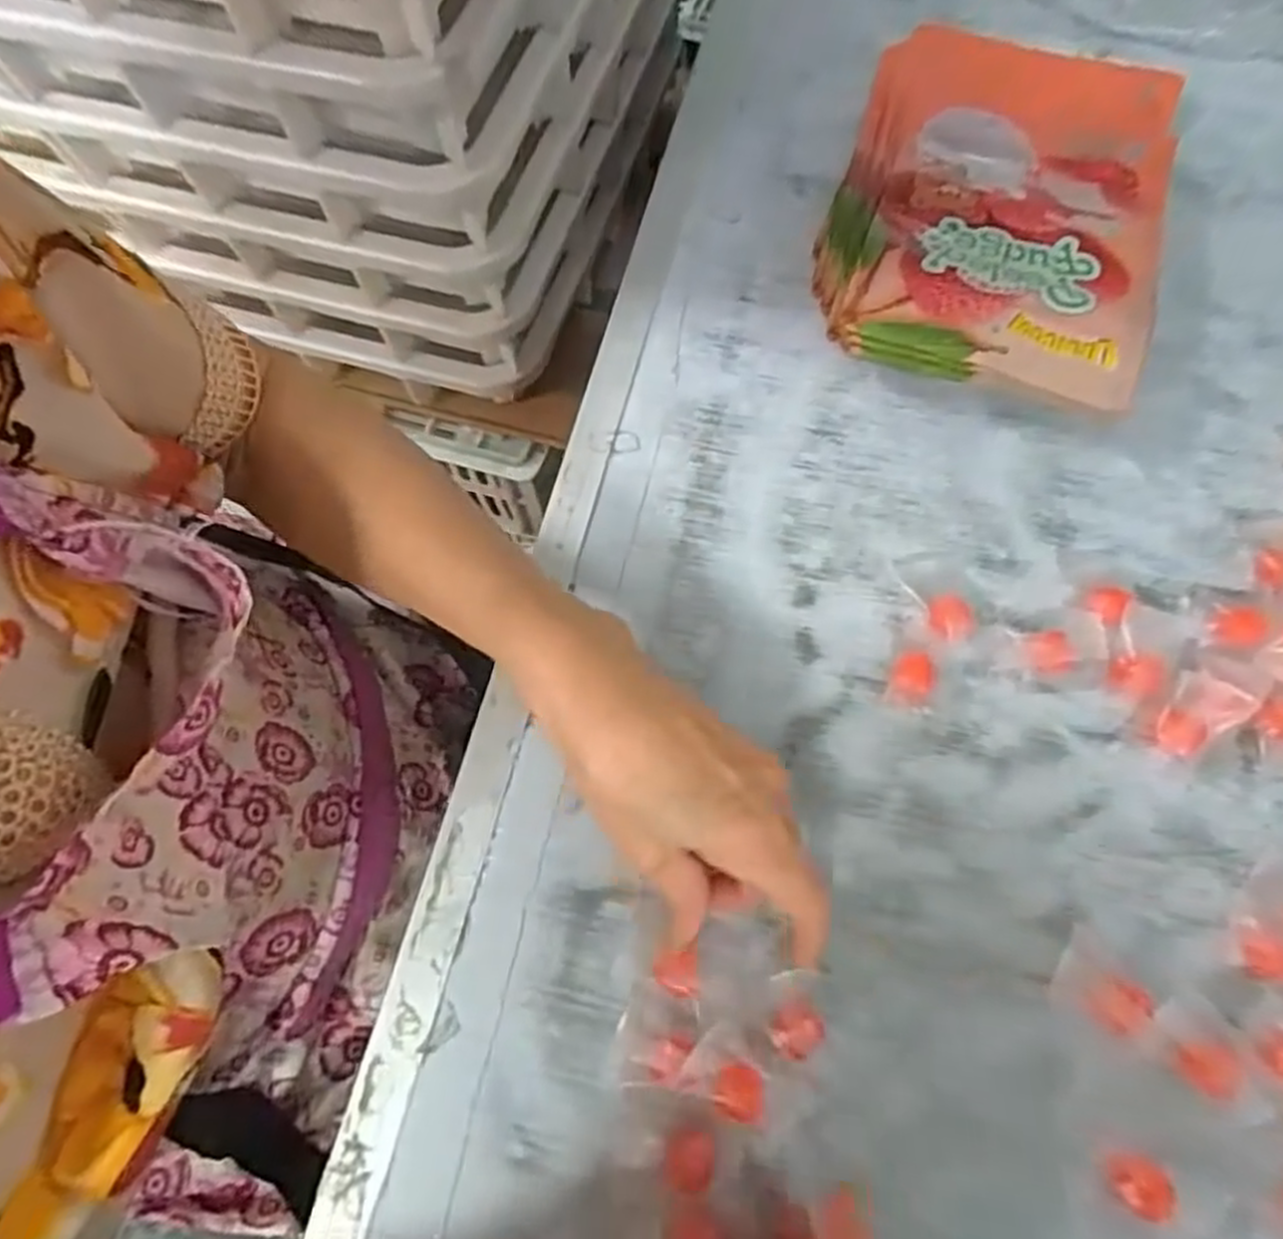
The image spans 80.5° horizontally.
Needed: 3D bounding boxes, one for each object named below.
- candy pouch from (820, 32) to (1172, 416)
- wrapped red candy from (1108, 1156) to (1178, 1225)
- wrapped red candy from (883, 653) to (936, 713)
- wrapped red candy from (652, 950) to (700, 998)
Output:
[{"bbox_3d":[0.220,-0.266,0.469,0.185,0.045,0.307,17,69,10],"label":"candy pouch"},{"bbox_3d":[0.192,0.217,0.291,0.020,0.010,0.019,-1,68,2],"label":"wrapped red candy"},{"bbox_3d":[0.132,0.030,0.372,0.020,0.009,0.028,18,70,10],"label":"wrapped red candy"},{"bbox_3d":[0.015,0.152,0.322,0.019,0.007,0.016,-2,67,2],"label":"wrapped red candy"}]

